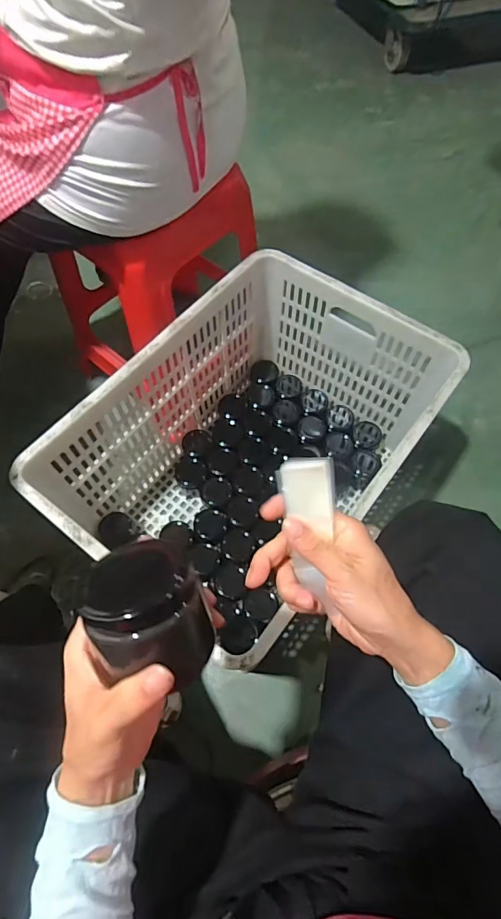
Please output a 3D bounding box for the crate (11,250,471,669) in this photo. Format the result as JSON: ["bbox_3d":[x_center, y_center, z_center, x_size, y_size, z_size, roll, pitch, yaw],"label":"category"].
[{"bbox_3d":[0.013,-0.001,0.805,0.420,0.356,0.598,35,69,17],"label":"crate"}]

